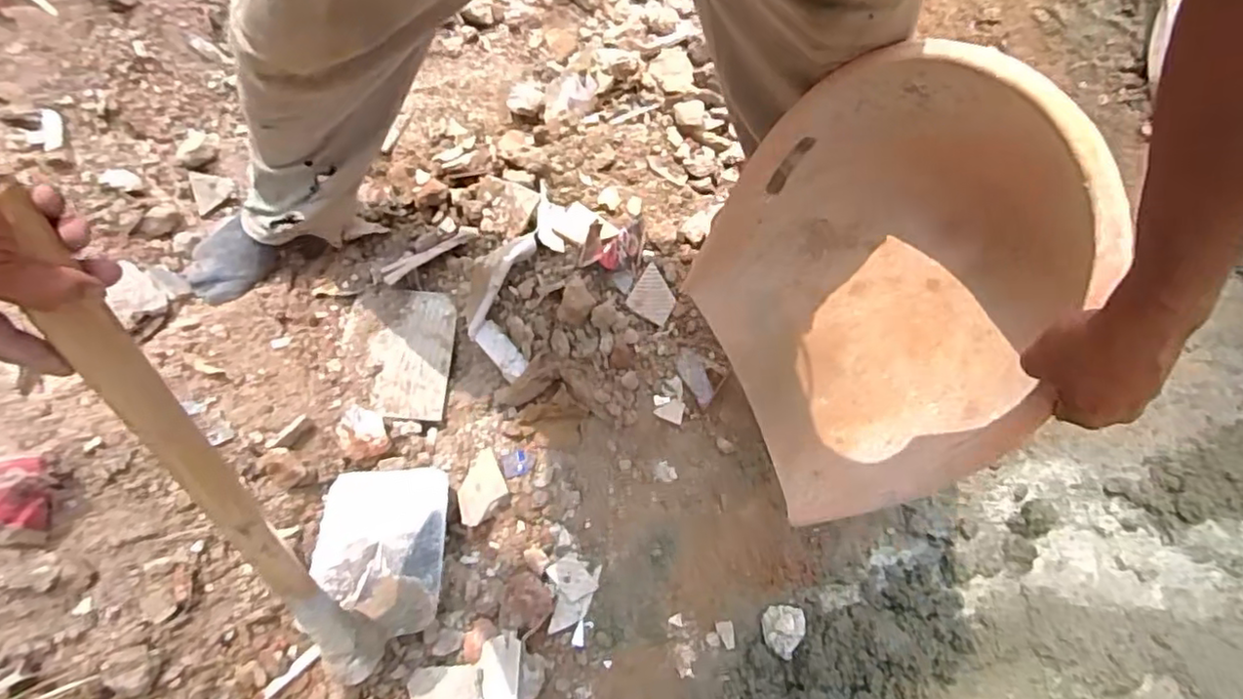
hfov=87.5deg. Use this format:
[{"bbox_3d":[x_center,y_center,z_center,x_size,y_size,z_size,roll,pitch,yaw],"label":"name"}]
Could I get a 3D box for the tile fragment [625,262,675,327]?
[{"bbox_3d":[0.050,-0.082,0.973,0.067,0.004,0.080,34,65,-15],"label":"tile fragment"}]

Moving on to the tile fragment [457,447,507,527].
[{"bbox_3d":[-0.202,0.192,0.916,0.070,0.008,0.091,-22,64,-13],"label":"tile fragment"}]

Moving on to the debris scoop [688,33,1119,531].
[{"bbox_3d":[0.253,-0.084,0.692,0.417,0.170,0.457,-47,44,29],"label":"debris scoop"}]

